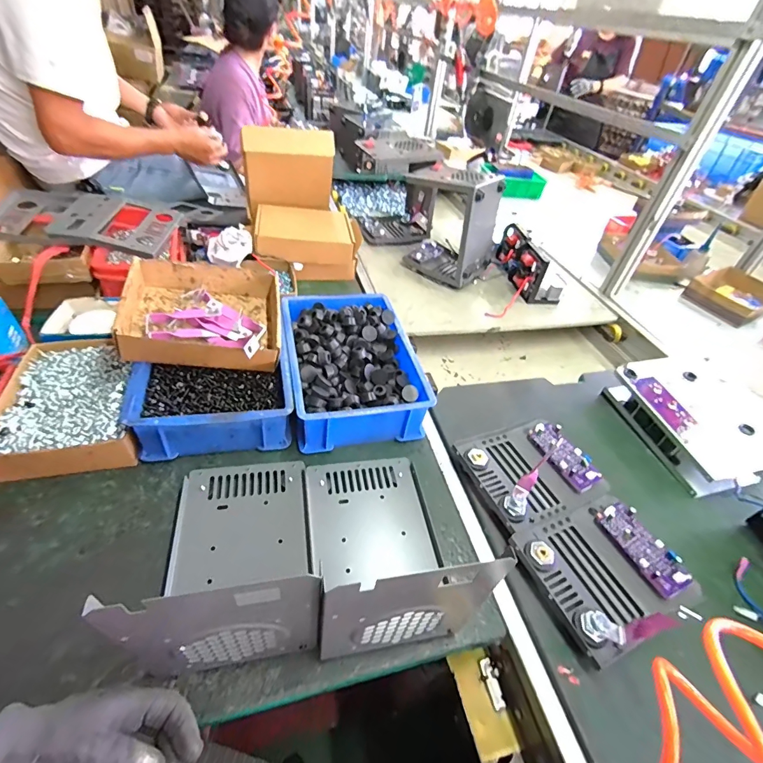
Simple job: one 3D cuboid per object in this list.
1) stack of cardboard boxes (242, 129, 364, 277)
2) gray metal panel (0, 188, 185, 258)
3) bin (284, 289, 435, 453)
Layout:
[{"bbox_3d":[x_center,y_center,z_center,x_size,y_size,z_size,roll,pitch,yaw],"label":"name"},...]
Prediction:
[{"bbox_3d":[-0.181,-0.401,0.914,0.229,0.233,0.255,-8,45,-15],"label":"stack of cardboard boxes"},{"bbox_3d":[-0.553,-0.296,0.749,0.299,0.046,0.171,11,56,-3],"label":"gray metal panel"},{"bbox_3d":[-0.052,-0.040,0.666,0.198,0.085,0.300,-5,44,-13],"label":"bin"}]

